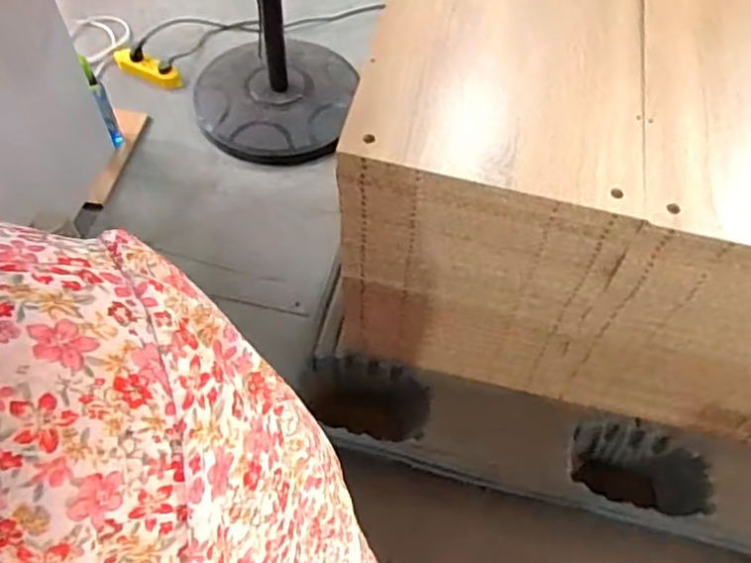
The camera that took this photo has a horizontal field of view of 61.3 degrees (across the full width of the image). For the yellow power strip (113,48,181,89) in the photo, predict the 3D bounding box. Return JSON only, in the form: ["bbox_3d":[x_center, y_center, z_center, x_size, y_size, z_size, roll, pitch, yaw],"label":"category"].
[{"bbox_3d":[-0.568,-0.530,1.590,0.186,0.037,0.055,23,59,10],"label":"yellow power strip"}]

